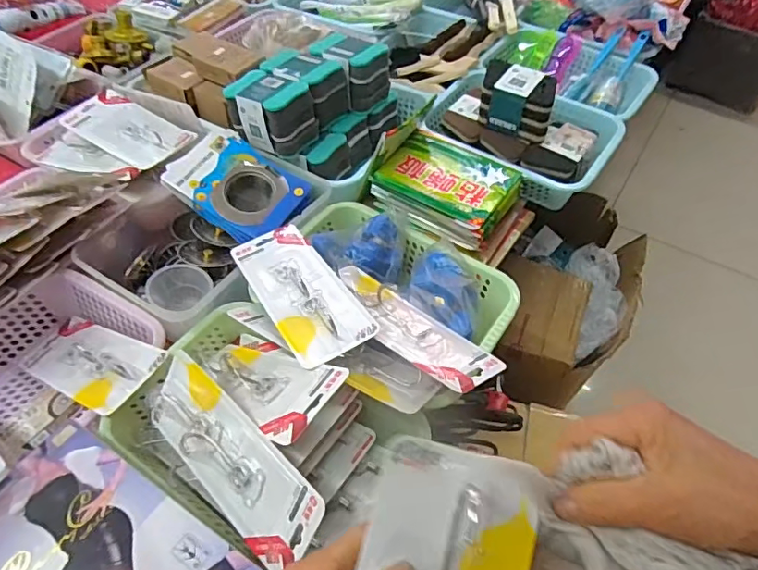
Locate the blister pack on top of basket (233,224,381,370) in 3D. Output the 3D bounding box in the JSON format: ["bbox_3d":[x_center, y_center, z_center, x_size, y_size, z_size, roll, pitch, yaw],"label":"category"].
[{"bbox_3d":[-0.093,0.000,0.600,0.089,0.015,0.234,-24,43,-19],"label":"blister pack on top of basket"}]

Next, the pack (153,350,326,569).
[{"bbox_3d":[-0.145,0.159,0.482,0.235,0.094,0.012,32,14,34],"label":"pack"}]

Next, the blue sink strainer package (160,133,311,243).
[{"bbox_3d":[-0.208,-0.147,0.768,0.171,0.026,0.141,40,61,5],"label":"blue sink strainer package"}]

